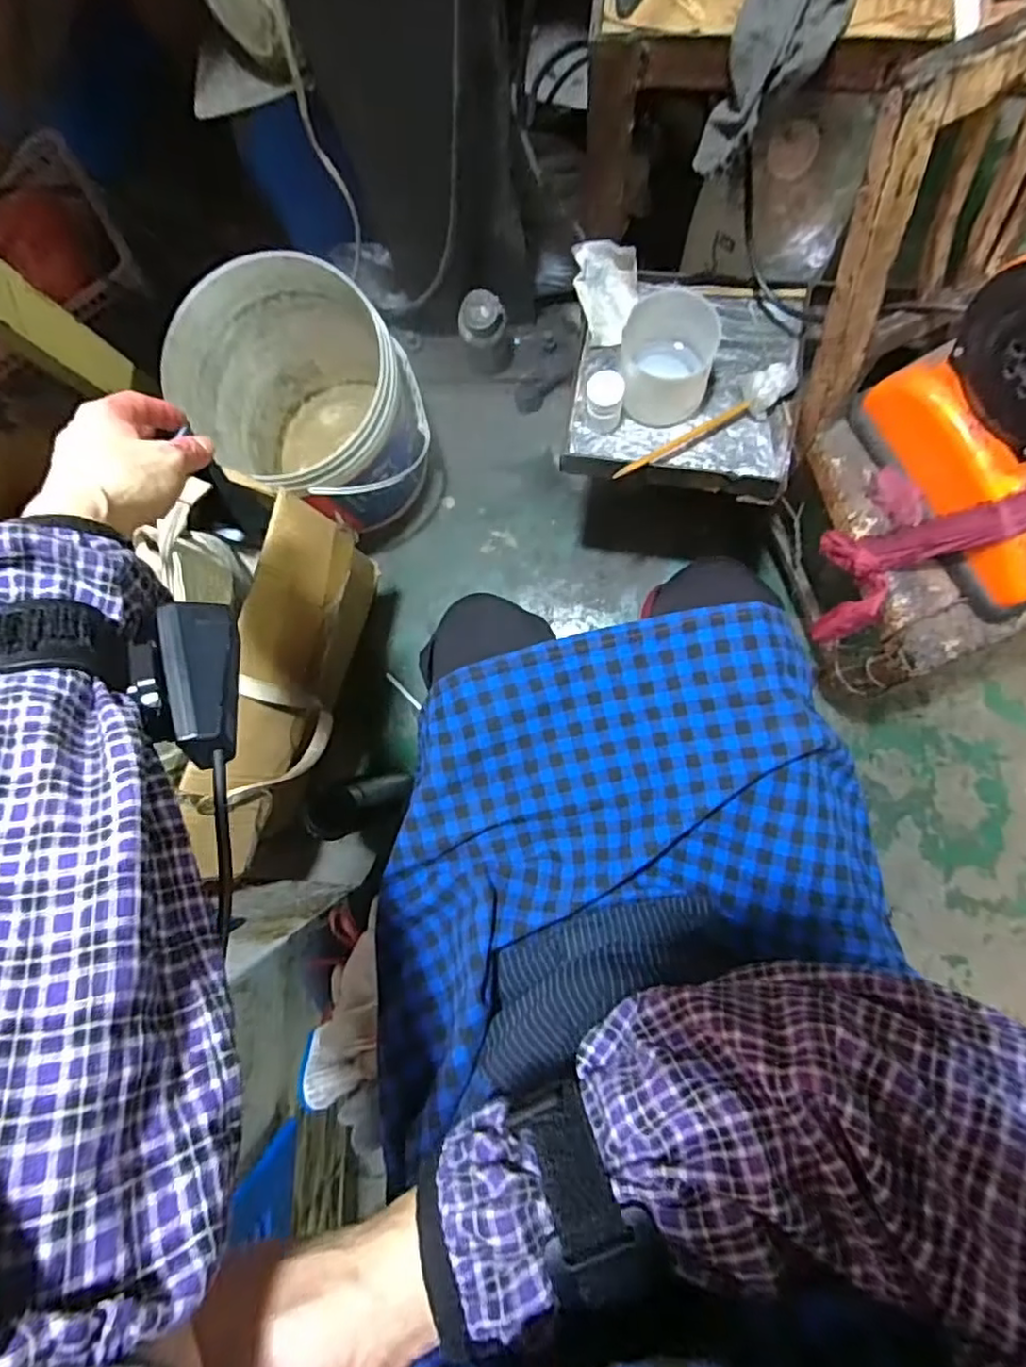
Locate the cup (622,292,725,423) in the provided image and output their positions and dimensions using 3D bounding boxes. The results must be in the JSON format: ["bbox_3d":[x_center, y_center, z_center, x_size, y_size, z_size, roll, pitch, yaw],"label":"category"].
[{"bbox_3d":[0.151,-0.315,0.608,0.089,0.083,0.092,0,86,6],"label":"cup"}]

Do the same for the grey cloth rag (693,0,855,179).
[{"bbox_3d":[0.196,-0.471,0.434,0.075,0.063,0.185,28,106,7],"label":"grey cloth rag"}]

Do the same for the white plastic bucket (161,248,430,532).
[{"bbox_3d":[-0.243,-0.344,0.804,0.243,0.296,0.260,0,86,6],"label":"white plastic bucket"}]

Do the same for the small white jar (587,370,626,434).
[{"bbox_3d":[0.092,-0.277,0.612,0.035,0.048,0.038,3,87,6],"label":"small white jar"}]

